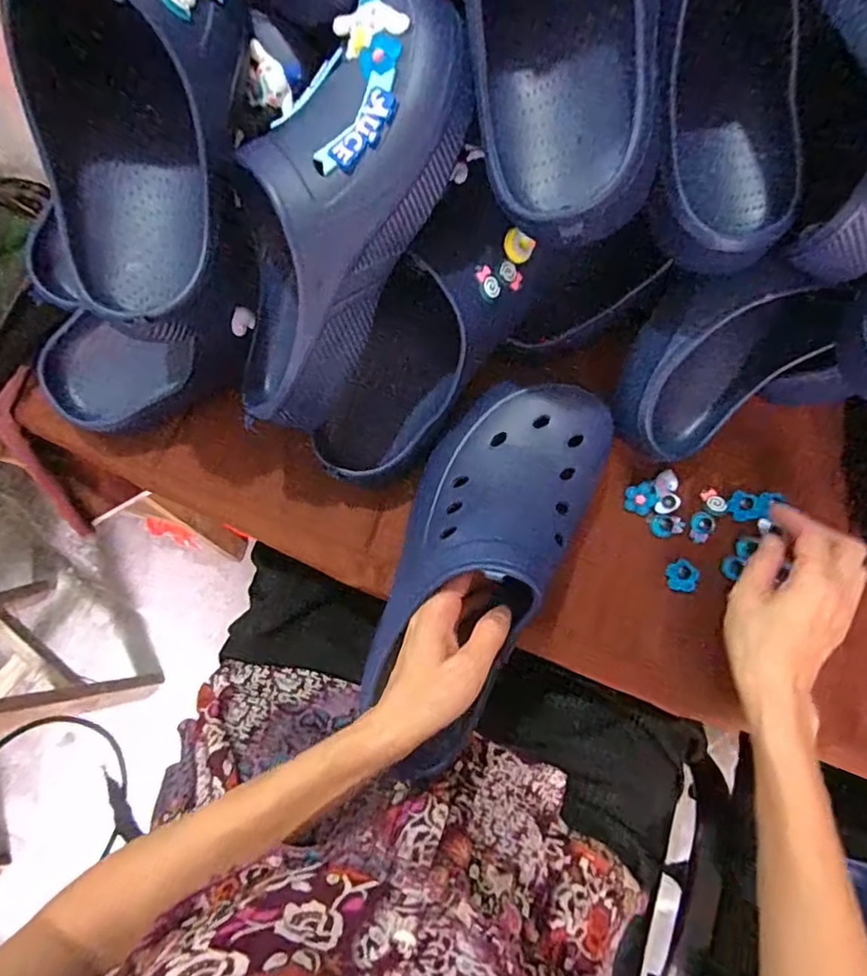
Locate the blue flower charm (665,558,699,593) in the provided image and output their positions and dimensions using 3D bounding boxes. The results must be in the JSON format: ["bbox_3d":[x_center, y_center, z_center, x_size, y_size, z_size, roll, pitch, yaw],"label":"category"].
[{"bbox_3d":[0.198,0.071,0.466,0.025,0.006,0.025,-26,79,-5],"label":"blue flower charm"}]

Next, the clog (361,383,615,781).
[{"bbox_3d":[0.027,0.048,0.406,0.114,0.082,0.285,26,80,6],"label":"clog"}]

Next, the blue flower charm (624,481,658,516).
[{"bbox_3d":[0.169,0.009,0.476,0.026,0.005,0.025,0,78,0],"label":"blue flower charm"}]

